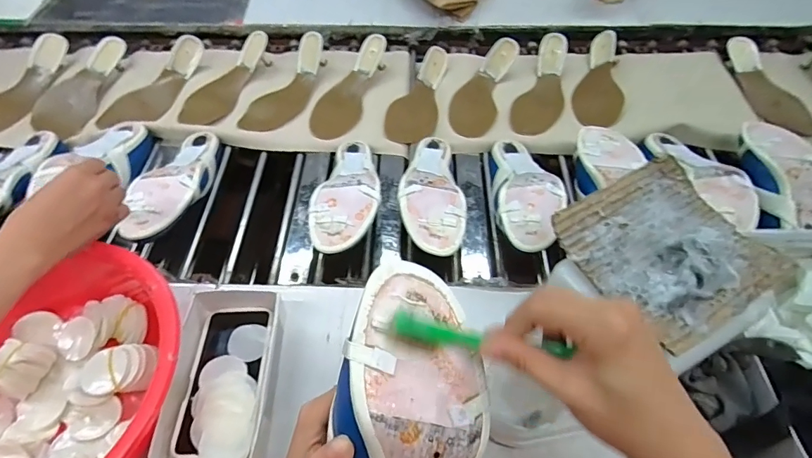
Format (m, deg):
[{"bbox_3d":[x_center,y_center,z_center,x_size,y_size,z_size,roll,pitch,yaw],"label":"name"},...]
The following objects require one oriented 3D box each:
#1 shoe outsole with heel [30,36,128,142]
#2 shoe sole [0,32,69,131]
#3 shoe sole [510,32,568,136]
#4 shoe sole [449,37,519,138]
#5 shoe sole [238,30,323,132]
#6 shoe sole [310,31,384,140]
[{"bbox_3d":[-0.633,-0.274,0.843,0.095,0.065,0.249,8,56,5],"label":"shoe outsole with heel"},{"bbox_3d":[-0.752,-0.280,0.845,0.076,0.061,0.260,16,57,10],"label":"shoe sole"},{"bbox_3d":[0.269,-0.278,0.839,0.096,0.059,0.240,22,58,14],"label":"shoe sole"},{"bbox_3d":[0.153,-0.270,0.849,0.096,0.057,0.247,22,76,14],"label":"shoe sole"},{"bbox_3d":[-0.228,-0.276,0.839,0.095,0.044,0.246,23,71,15],"label":"shoe sole"},{"bbox_3d":[-0.115,-0.274,0.825,0.094,0.055,0.248,15,56,9],"label":"shoe sole"}]

